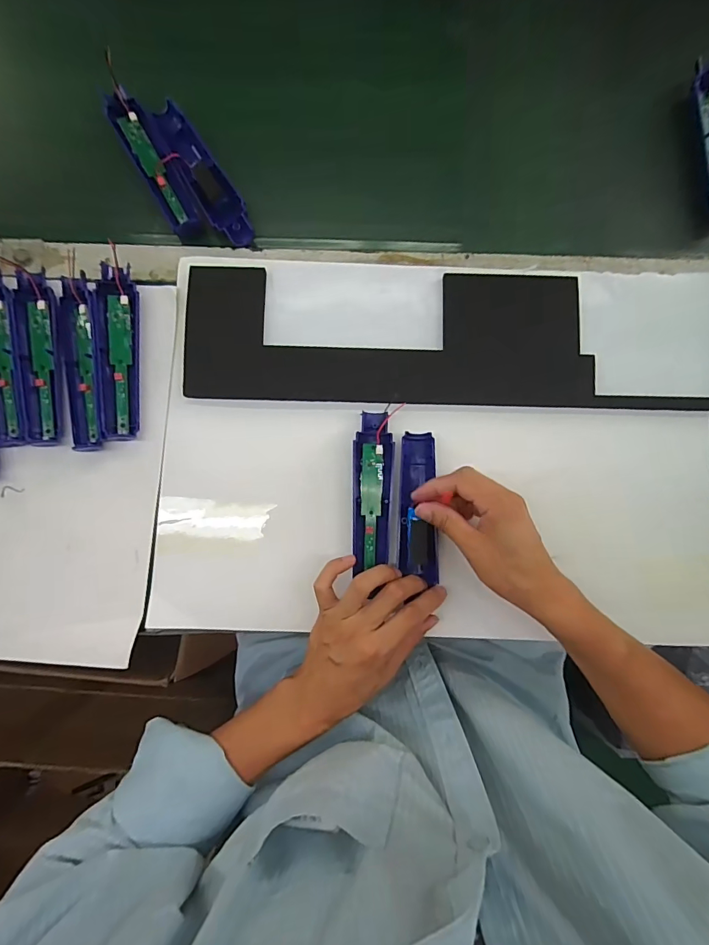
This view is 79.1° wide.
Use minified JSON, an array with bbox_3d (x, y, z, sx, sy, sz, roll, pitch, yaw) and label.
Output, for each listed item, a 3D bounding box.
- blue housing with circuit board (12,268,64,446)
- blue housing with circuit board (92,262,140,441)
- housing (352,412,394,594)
[{"bbox_3d":[-0.305,-0.109,0.410,0.037,0.012,0.166,-6,85,2],"label":"blue housing with circuit board"},{"bbox_3d":[-0.230,-0.115,0.414,0.038,0.016,0.167,-3,85,2],"label":"blue housing with circuit board"},{"bbox_3d":[0.018,0.017,0.407,0.038,0.011,0.145,2,88,0],"label":"housing"}]

